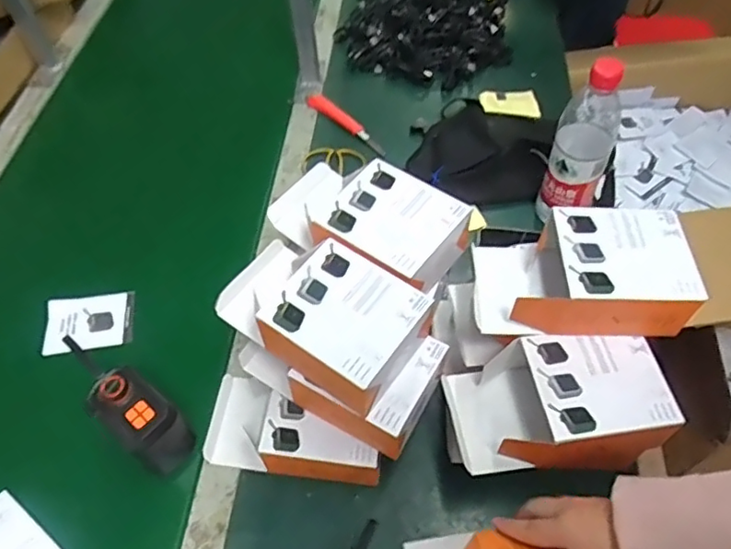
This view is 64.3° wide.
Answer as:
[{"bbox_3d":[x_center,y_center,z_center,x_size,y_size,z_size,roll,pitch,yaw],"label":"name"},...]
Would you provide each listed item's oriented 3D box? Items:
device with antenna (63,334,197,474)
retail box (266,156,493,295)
[{"bbox_3d":[-0.234,0.132,0.579,0.144,0.098,0.053,35,62,21],"label":"device with antenna"},{"bbox_3d":[0.000,-0.058,0.567,0.195,0.056,0.105,34,62,21],"label":"retail box"}]

